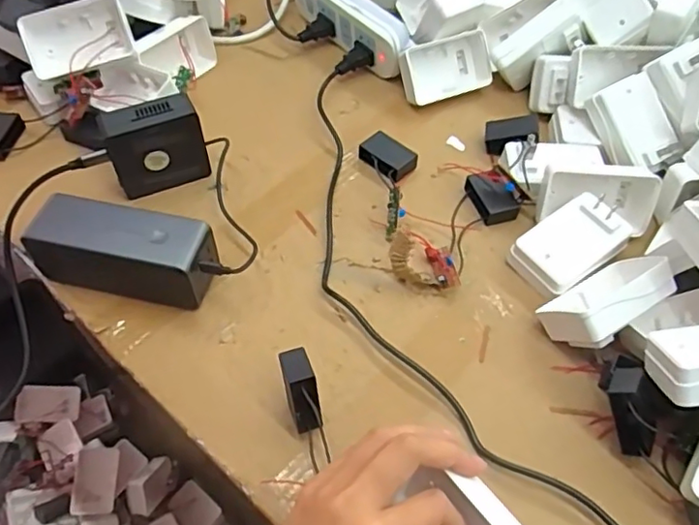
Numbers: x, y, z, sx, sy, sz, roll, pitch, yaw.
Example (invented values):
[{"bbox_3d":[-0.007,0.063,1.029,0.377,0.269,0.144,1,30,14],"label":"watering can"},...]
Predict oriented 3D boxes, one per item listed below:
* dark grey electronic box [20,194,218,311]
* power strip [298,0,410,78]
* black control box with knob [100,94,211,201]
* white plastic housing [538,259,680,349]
[{"bbox_3d":[-0.167,-0.006,0.447,0.135,0.054,0.053,9,55,5],"label":"dark grey electronic box"},{"bbox_3d":[0.000,-0.260,0.632,0.038,0.051,0.178,-34,62,-23],"label":"power strip"},{"bbox_3d":[-0.164,-0.098,0.503,0.075,0.076,0.032,-20,58,-15],"label":"black control box with knob"},{"bbox_3d":[0.188,0.029,0.434,0.087,0.058,0.033,-33,93,-17],"label":"white plastic housing"}]

